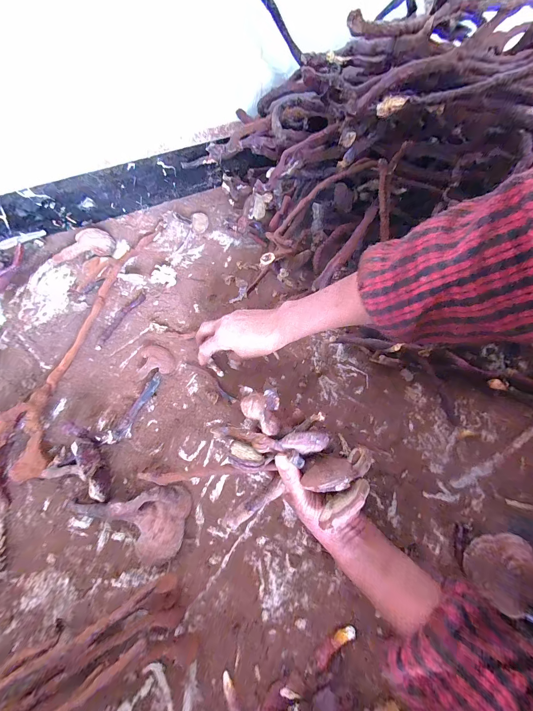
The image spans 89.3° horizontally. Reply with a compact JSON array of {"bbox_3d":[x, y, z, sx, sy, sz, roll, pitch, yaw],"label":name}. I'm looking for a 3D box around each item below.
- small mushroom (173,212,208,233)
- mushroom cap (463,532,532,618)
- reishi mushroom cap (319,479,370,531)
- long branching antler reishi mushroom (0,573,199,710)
[{"bbox_3d":[-0.152,-0.275,0.552,0.064,0.035,0.045,-18,66,-9],"label":"small mushroom"},{"bbox_3d":[0.264,0.238,0.299,0.035,0.066,0.068,25,55,-29],"label":"mushroom cap"},{"bbox_3d":[0.075,0.137,0.251,0.055,0.031,0.013,-32,69,-15],"label":"reishi mushroom cap"},{"bbox_3d":[-0.273,0.328,0.241,0.386,0.074,0.073,-18,66,-9],"label":"long branching antler reishi mushroom"}]

